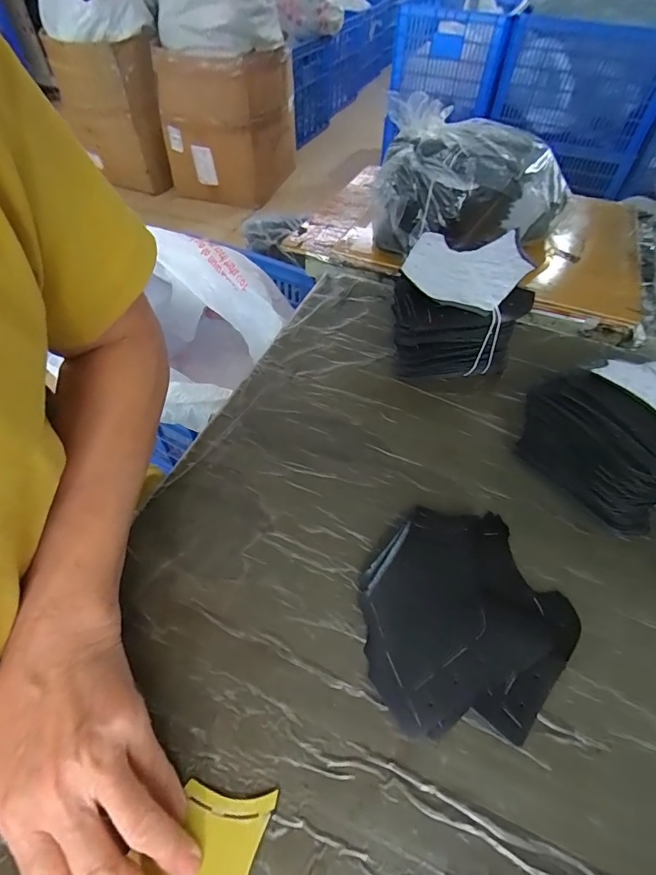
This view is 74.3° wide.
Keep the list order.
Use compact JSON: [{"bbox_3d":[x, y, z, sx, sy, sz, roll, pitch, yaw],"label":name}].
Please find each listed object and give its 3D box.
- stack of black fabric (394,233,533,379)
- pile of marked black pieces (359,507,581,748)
[{"bbox_3d":[0.122,-0.119,0.426,0.120,0.109,0.118,10,54,4],"label":"stack of black fabric"},{"bbox_3d":[0.095,0.123,0.304,0.136,0.018,0.154,36,60,21],"label":"pile of marked black pieces"}]

